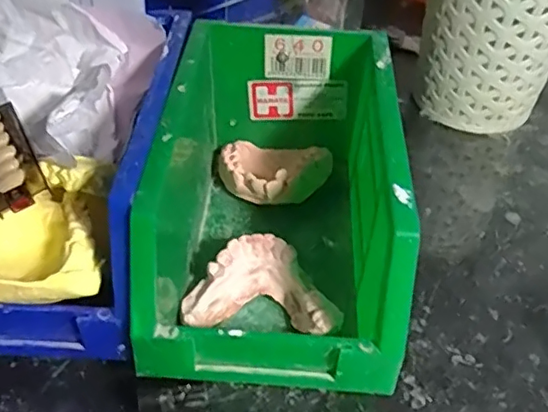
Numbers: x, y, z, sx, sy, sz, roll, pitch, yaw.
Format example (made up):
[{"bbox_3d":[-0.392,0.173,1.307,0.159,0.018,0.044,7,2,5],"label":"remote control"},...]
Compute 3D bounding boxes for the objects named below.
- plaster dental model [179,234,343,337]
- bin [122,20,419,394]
[{"bbox_3d":[-0.005,0.039,0.267,0.066,0.027,0.044,7,44,4],"label":"plaster dental model"},{"bbox_3d":[0.002,-0.004,0.274,0.099,0.090,0.168,5,44,1],"label":"bin"}]

